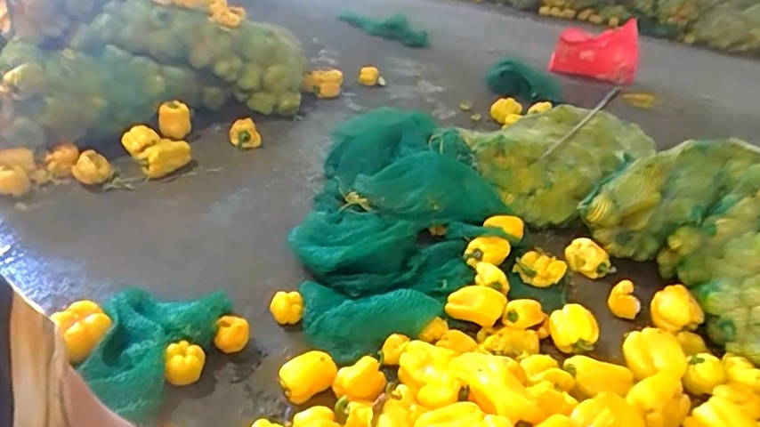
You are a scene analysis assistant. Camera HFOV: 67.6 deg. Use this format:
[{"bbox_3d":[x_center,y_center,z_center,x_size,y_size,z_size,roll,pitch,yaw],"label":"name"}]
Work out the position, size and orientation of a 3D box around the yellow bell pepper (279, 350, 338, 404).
[{"bbox_3d":[-0.121,0.275,0.959,0.091,0.055,0.056,-10,34,-30],"label":"yellow bell pepper"}]

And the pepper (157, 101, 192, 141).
[{"bbox_3d":[-0.619,-0.283,1.714,0.093,0.088,0.081,-4,32,-22],"label":"pepper"}]

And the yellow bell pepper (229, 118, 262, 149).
[{"bbox_3d":[-0.412,-0.245,1.733,0.093,0.065,0.092,-2,31,-17],"label":"yellow bell pepper"}]

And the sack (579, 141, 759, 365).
[{"bbox_3d":[0.754,0.063,1.212,0.352,0.255,0.621,-14,36,-34],"label":"sack"}]

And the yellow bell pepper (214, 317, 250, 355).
[{"bbox_3d":[-0.266,0.220,1.023,0.062,0.053,0.049,1,30,-13],"label":"yellow bell pepper"}]

